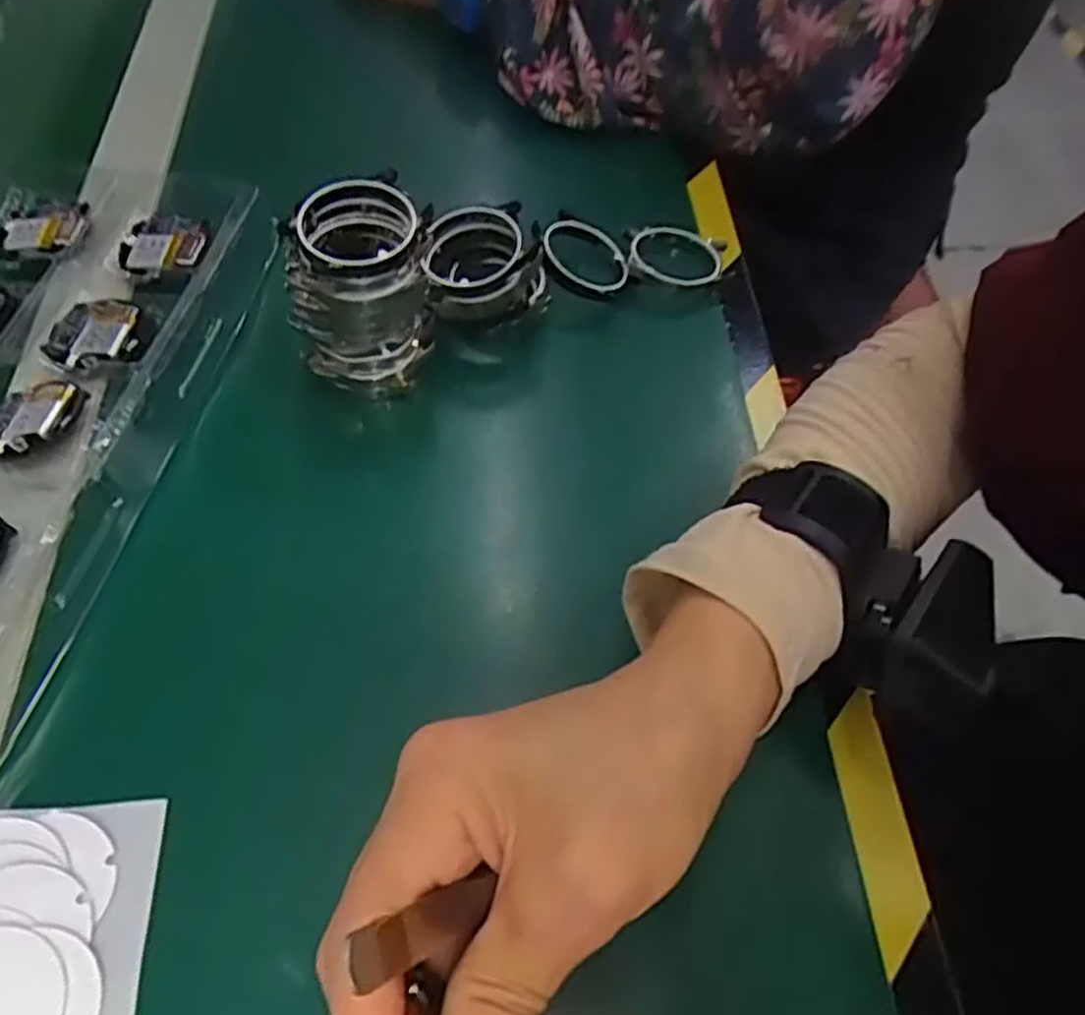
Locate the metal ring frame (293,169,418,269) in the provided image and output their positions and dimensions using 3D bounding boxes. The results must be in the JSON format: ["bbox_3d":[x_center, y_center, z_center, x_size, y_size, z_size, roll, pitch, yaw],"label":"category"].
[{"bbox_3d":[-0.071,-0.109,0.298,0.046,0.008,0.046,-15,60,-11],"label":"metal ring frame"}]

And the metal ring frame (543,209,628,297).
[{"bbox_3d":[0.021,-0.122,0.379,0.042,0.009,0.046,22,55,-8],"label":"metal ring frame"}]

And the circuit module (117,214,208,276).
[{"bbox_3d":[-0.184,-0.127,0.379,0.039,0.007,0.037,-1,58,-2],"label":"circuit module"}]

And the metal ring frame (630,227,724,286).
[{"bbox_3d":[0.066,-0.124,0.388,0.045,0.012,0.048,10,58,4],"label":"metal ring frame"}]

